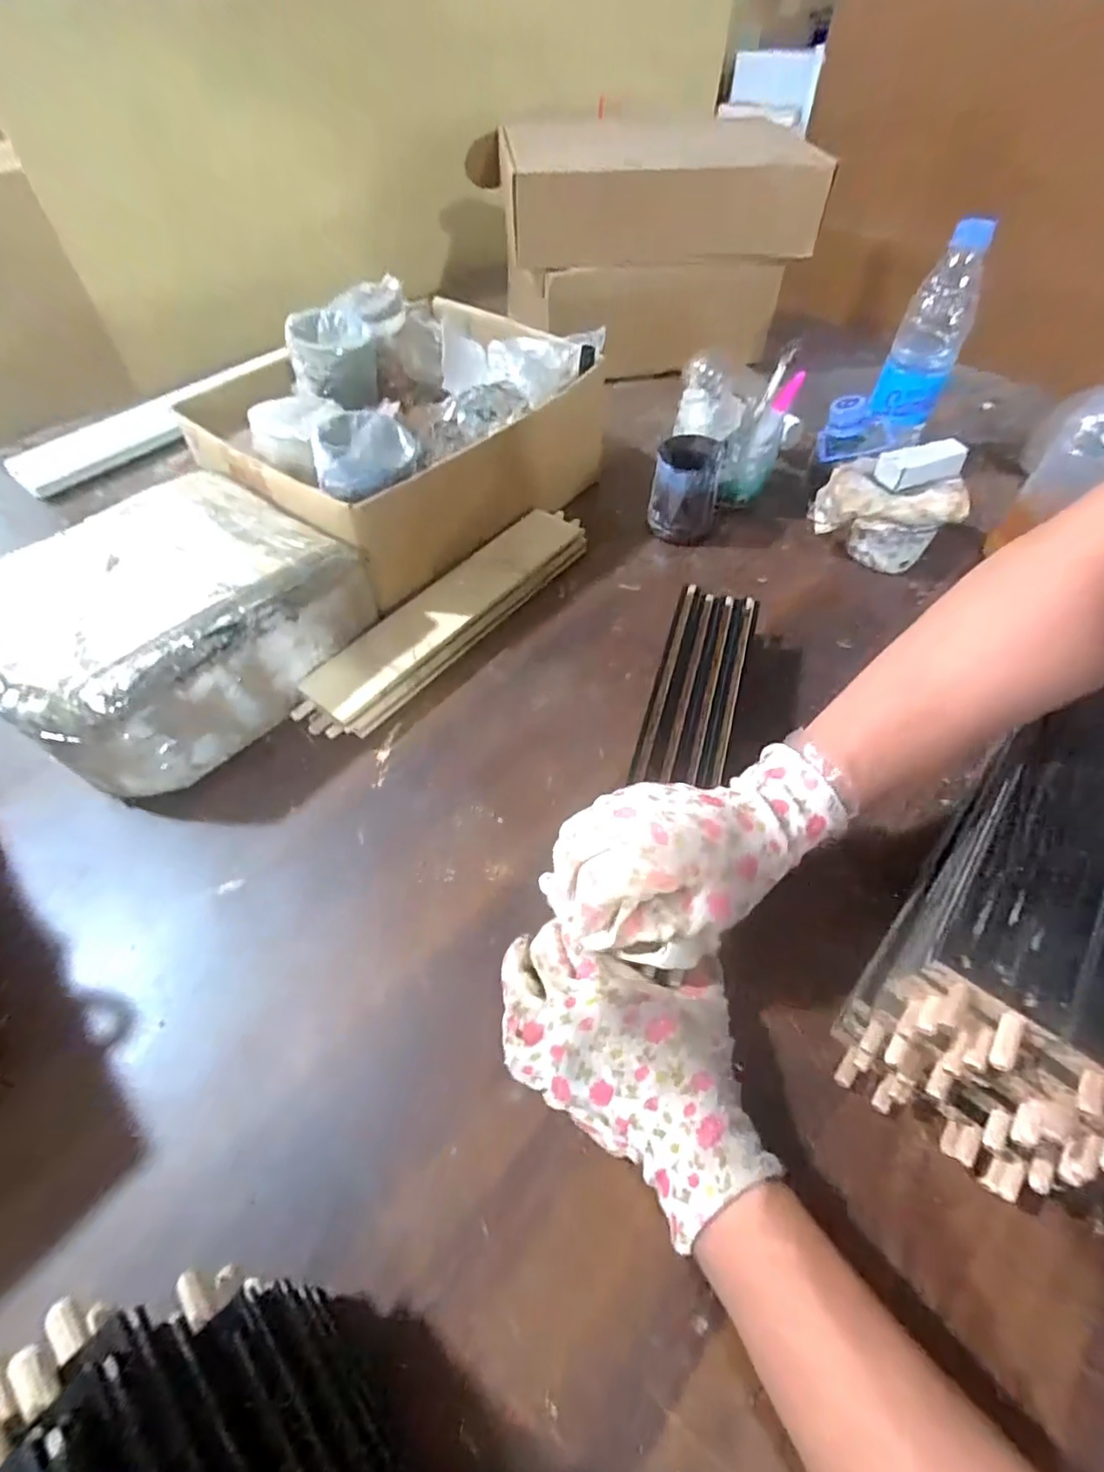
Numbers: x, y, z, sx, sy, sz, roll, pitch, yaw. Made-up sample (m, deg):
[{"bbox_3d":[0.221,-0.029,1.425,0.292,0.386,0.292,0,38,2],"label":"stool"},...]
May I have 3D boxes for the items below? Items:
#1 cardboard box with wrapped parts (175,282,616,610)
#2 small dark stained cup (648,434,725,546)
[{"bbox_3d":[-0.132,-0.295,0.579,0.249,0.148,0.328,32,59,21],"label":"cardboard box with wrapped parts"},{"bbox_3d":[0.129,-0.238,0.588,0.066,0.075,0.067,10,54,7],"label":"small dark stained cup"}]

